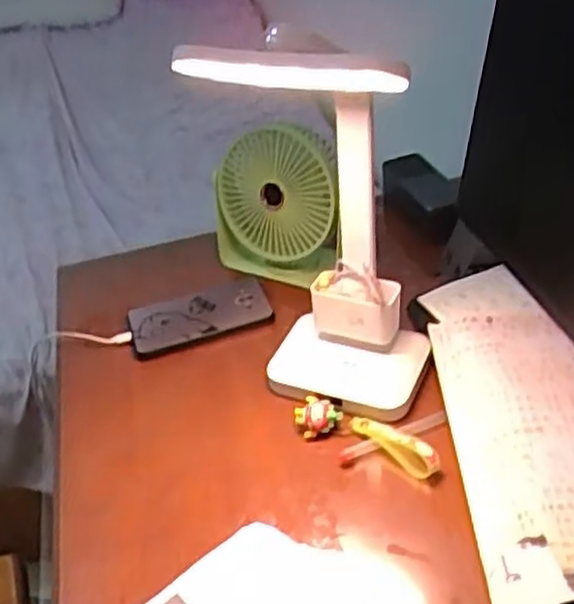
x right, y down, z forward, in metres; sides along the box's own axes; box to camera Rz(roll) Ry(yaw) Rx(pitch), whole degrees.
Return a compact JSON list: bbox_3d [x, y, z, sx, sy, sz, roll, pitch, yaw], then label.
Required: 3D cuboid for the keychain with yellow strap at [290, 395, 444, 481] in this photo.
[{"bbox_3d":[0.067,0.113,0.656,0.132,0.028,0.033,17,47,25],"label":"keychain with yellow strap"}]

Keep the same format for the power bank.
[{"bbox_3d":[-0.093,0.016,0.823,0.145,0.016,0.066,-14,42,-8],"label":"power bank"}]

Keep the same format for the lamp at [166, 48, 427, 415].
[{"bbox_3d":[0.035,-0.062,0.637,0.165,0.338,0.109,21,49,28],"label":"lamp"}]

